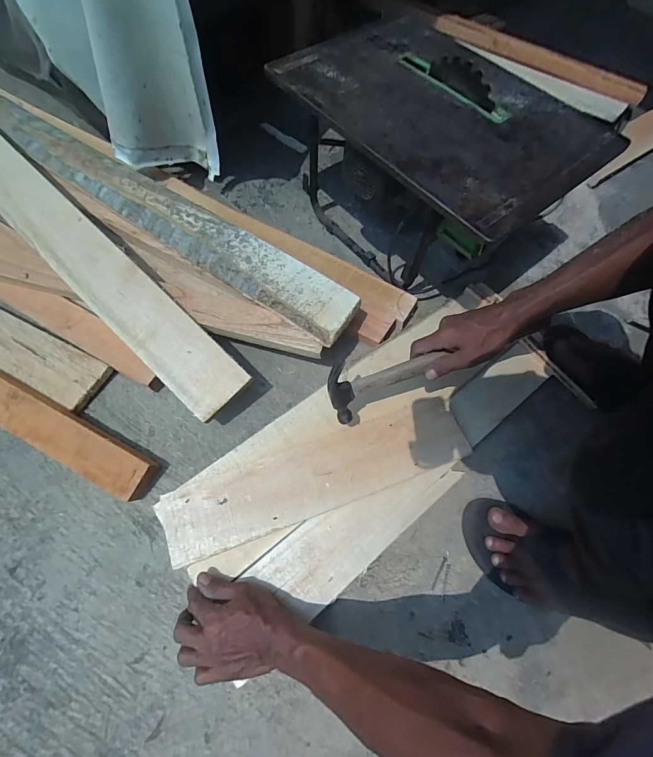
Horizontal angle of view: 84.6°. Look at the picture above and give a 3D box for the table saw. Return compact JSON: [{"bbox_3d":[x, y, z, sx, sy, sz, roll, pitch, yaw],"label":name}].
[{"bbox_3d":[0.167,-0.379,0.669,0.319,0.275,0.488,-36,71,-19],"label":"table saw"}]

